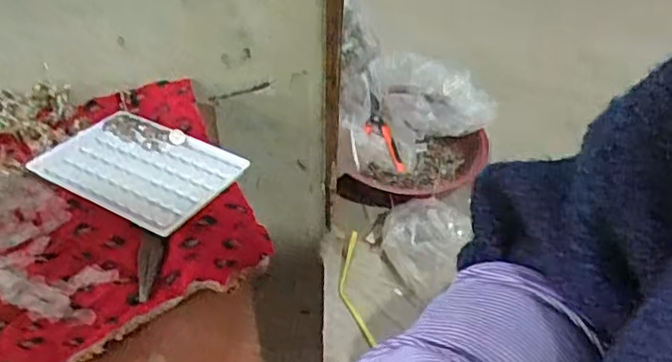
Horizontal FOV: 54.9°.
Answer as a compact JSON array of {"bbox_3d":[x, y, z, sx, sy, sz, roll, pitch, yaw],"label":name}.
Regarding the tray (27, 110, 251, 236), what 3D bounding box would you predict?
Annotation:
[{"bbox_3d":[-0.143,-0.012,0.471,0.131,0.008,0.090,24,50,21],"label":"tray"}]

